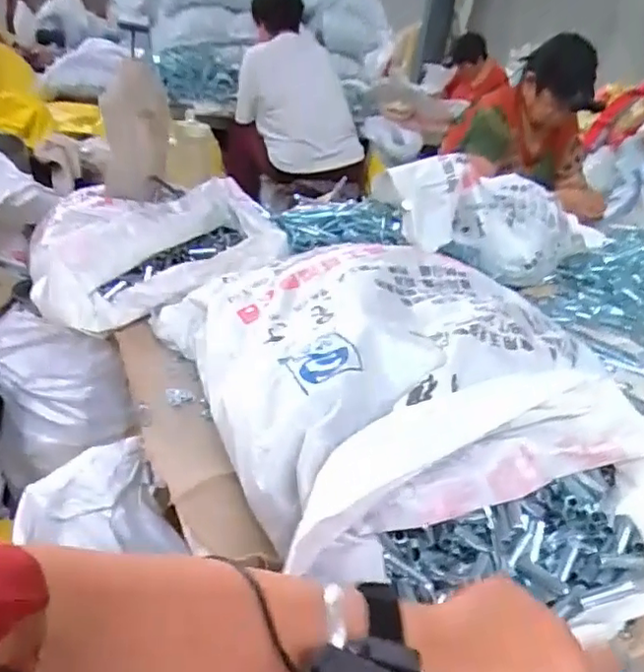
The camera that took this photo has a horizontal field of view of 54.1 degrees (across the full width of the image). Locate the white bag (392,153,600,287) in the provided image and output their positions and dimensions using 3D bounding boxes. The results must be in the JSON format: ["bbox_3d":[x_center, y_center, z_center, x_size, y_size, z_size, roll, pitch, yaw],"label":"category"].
[{"bbox_3d":[0.325,-0.214,1.162,0.417,0.176,0.196,10,27,3],"label":"white bag"}]

